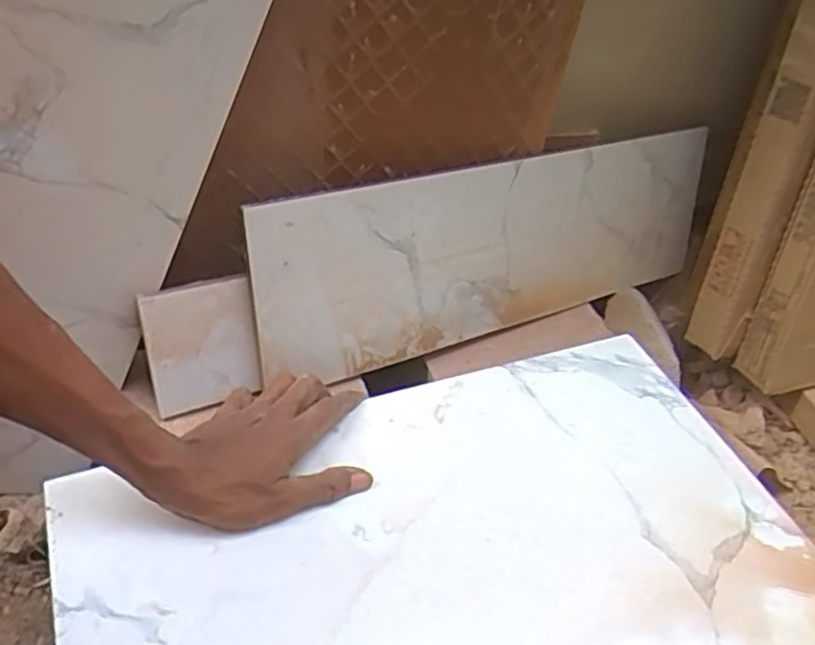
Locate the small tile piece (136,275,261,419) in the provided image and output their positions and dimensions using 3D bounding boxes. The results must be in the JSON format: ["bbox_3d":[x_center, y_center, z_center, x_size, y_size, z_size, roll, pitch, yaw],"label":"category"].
[{"bbox_3d":[-0.152,0.017,0.520,0.077,0.097,0.004,-13,25,-25],"label":"small tile piece"}]

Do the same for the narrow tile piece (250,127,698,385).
[{"bbox_3d":[0.089,-0.064,0.626,0.466,0.164,0.015,-16,33,-26],"label":"narrow tile piece"}]

